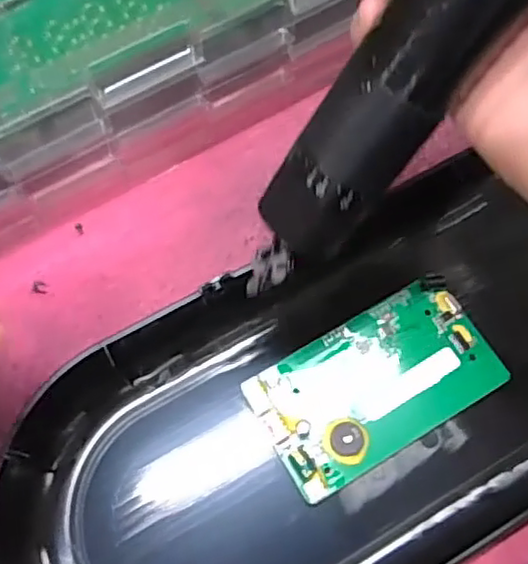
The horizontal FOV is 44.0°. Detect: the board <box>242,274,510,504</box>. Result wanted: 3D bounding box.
[{"bbox_3d":[0.050,0.044,0.292,0.106,0.010,0.059,-30,71,-9],"label":"board"}]

